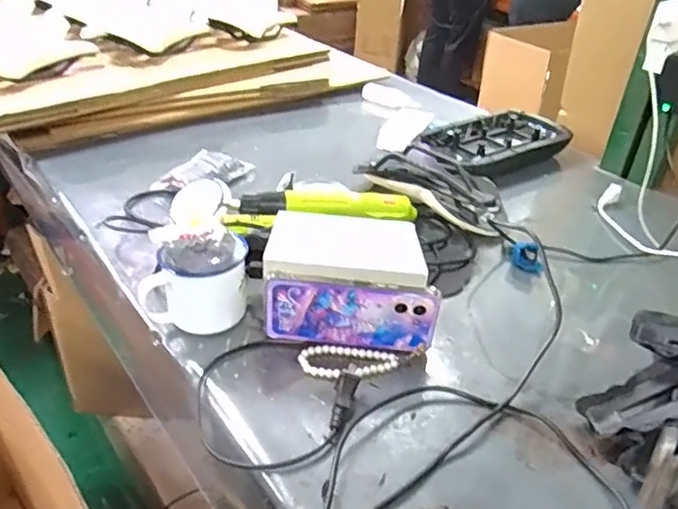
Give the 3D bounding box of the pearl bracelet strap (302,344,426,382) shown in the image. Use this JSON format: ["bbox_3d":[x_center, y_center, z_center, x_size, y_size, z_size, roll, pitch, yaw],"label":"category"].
[{"bbox_3d":[0.022,0.106,0.565,0.120,0.011,0.045,4,35,1],"label":"pearl bracelet strap"}]

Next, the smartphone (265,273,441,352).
[{"bbox_3d":[0.012,0.059,0.561,0.164,0.073,0.014,3,35,-1],"label":"smartphone"}]

